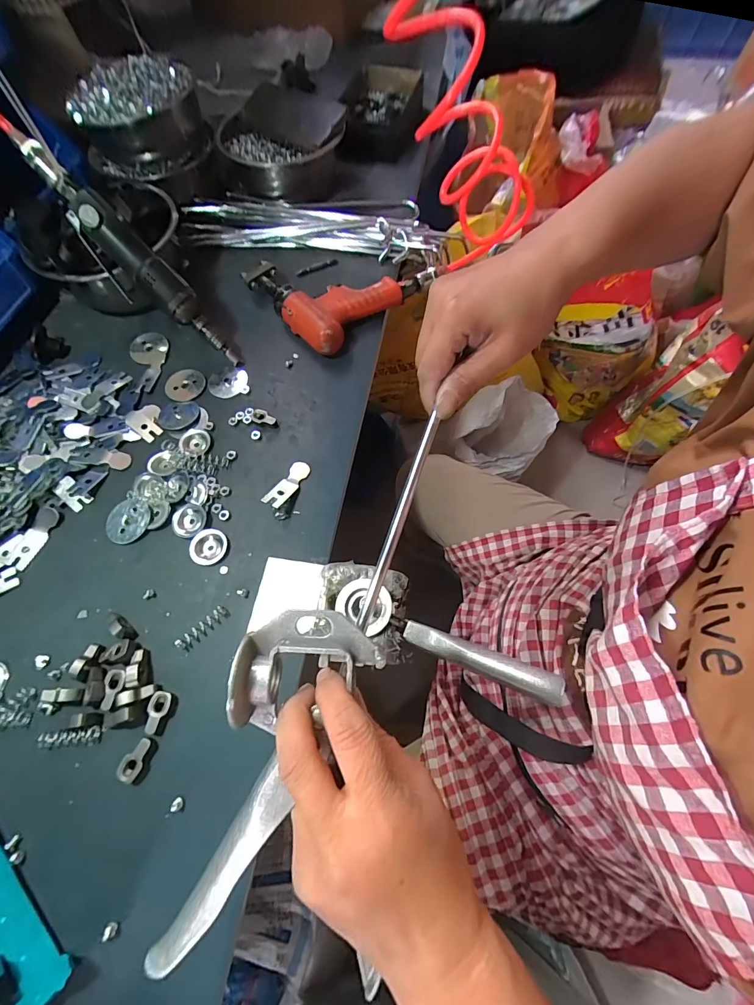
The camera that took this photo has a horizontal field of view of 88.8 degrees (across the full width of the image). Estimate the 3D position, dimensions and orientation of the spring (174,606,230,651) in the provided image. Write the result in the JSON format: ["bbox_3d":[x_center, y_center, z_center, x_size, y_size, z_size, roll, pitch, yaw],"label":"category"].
[{"bbox_3d":[-0.155,0.112,0.342,0.012,0.009,0.047,41,73,18],"label":"spring"}]

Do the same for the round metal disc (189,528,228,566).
[{"bbox_3d":[-0.164,0.043,0.375,0.034,0.005,0.034,-1,65,2],"label":"round metal disc"}]

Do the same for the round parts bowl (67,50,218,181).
[{"bbox_3d":[-0.338,-0.546,0.549,0.171,0.078,0.148,-27,66,-11],"label":"round parts bowl"}]

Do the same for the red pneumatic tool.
[{"bbox_3d":[-0.057,-0.294,0.510,0.183,0.041,0.195,41,73,18],"label":"red pneumatic tool"}]

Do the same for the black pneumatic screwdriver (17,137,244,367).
[{"bbox_3d":[-0.256,-0.252,0.417,0.261,0.045,0.047,45,68,-23],"label":"black pneumatic screwdriver"}]

